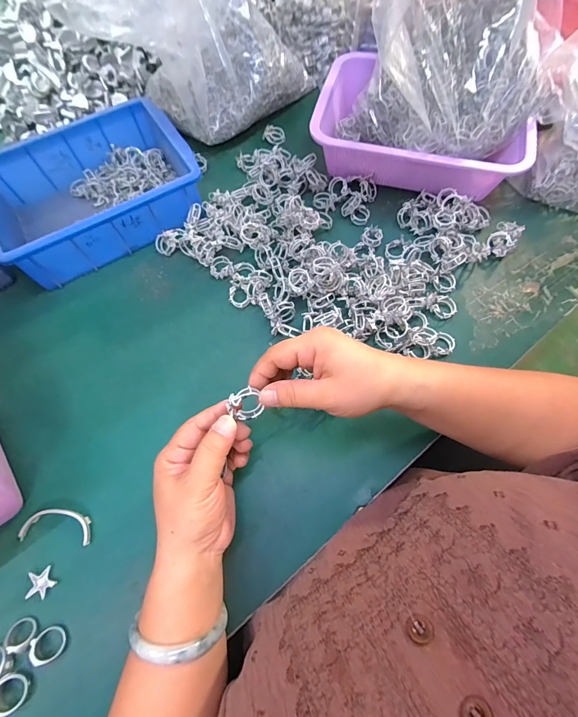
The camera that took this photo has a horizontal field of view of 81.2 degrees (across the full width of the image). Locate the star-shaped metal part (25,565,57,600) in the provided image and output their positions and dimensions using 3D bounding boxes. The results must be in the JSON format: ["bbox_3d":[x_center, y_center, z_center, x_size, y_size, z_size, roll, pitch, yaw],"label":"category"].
[{"bbox_3d":[-0.218,0.197,0.297,0.022,0.005,0.023,-4,67,-2],"label":"star-shaped metal part"}]

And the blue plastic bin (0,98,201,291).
[{"bbox_3d":[-0.250,-0.213,0.435,0.250,0.071,0.177,-29,70,-11],"label":"blue plastic bin"}]

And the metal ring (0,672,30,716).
[{"bbox_3d":[-0.219,0.262,0.263,0.025,0.016,0.024,0,67,0],"label":"metal ring"}]

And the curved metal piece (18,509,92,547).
[{"bbox_3d":[-0.215,0.155,0.314,0.066,0.005,0.027,5,67,2],"label":"curved metal piece"}]

